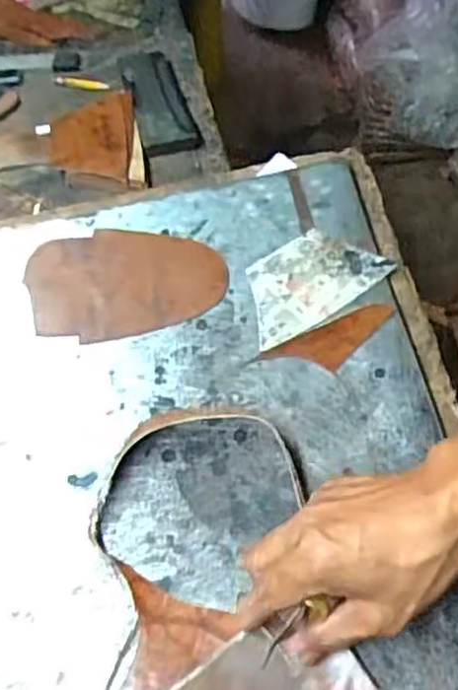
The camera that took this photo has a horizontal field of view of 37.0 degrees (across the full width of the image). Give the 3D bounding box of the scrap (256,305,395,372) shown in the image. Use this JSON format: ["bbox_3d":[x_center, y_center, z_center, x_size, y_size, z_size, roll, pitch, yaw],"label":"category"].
[{"bbox_3d":[0.076,-0.002,0.504,0.100,0.004,0.036,-26,63,-4],"label":"scrap"}]

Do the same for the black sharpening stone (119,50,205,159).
[{"bbox_3d":[-0.068,-0.243,0.683,0.055,0.011,0.152,-15,58,-5],"label":"black sharpening stone"}]

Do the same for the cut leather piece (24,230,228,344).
[{"bbox_3d":[-0.083,-0.053,0.550,0.154,0.006,0.100,-11,63,2],"label":"cut leather piece"}]

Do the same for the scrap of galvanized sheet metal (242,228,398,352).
[{"bbox_3d":[0.061,-0.052,0.531,0.113,0.004,0.072,-31,65,-7],"label":"scrap of galvanized sheet metal"}]

